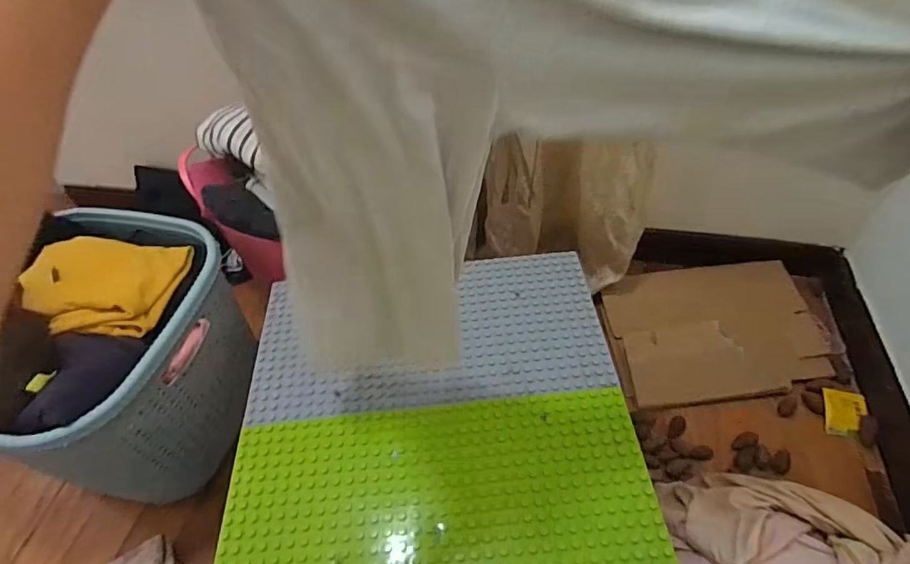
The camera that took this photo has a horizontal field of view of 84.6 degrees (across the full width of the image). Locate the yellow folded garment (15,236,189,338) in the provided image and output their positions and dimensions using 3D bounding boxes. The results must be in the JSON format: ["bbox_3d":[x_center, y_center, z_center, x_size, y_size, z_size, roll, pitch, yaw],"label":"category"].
[{"bbox_3d":[-0.543,0.006,0.758,0.226,0.042,0.187,0,50,5],"label":"yellow folded garment"}]

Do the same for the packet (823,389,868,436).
[{"bbox_3d":[0.754,0.252,0.967,0.066,0.010,0.089,1,60,28],"label":"packet"}]

